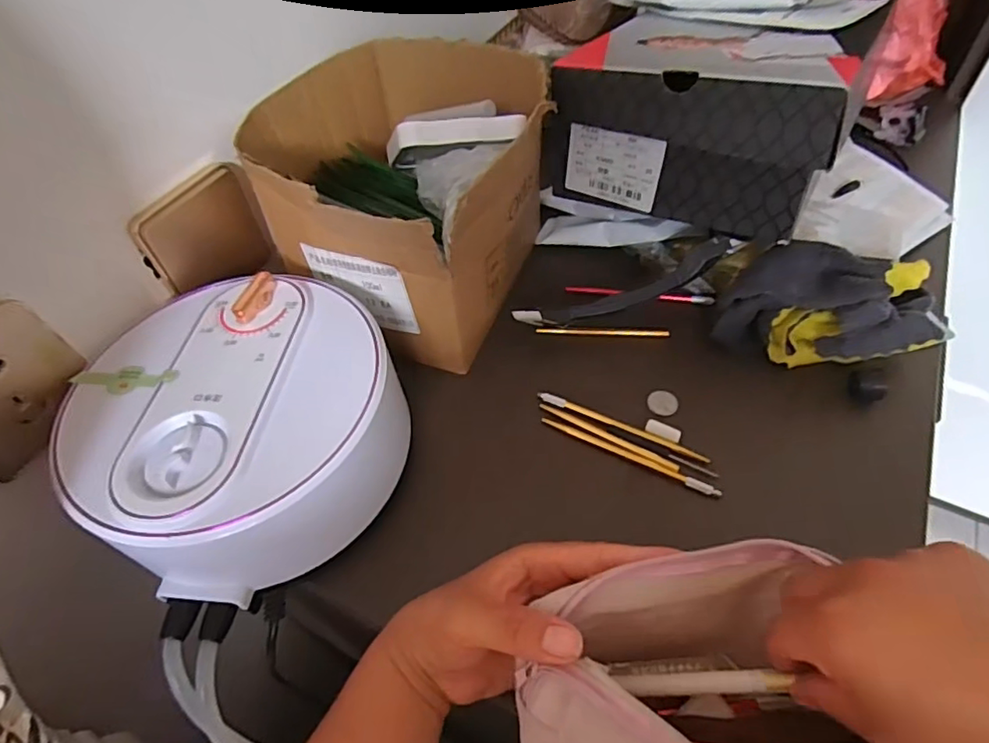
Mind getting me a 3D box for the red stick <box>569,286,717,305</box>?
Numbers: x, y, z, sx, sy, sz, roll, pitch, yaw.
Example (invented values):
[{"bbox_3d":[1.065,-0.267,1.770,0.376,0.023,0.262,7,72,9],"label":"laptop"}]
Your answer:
[{"bbox_3d":[0.127,-0.068,0.497,0.125,0.008,0.009,5,51,9],"label":"red stick"}]

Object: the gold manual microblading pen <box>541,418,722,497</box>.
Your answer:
[{"bbox_3d":[0.094,0.059,0.402,0.129,0.004,0.006,23,56,22],"label":"gold manual microblading pen"}]

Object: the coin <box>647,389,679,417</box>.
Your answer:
[{"bbox_3d":[0.128,0.023,0.428,0.021,0.004,0.023,-2,50,3],"label":"coin"}]

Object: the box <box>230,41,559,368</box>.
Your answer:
[{"bbox_3d":[-0.064,-0.146,0.466,0.203,0.150,0.225,21,55,21],"label":"box"}]

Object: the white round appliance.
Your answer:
[{"bbox_3d":[-0.165,0.025,0.375,0.191,0.081,0.197,-2,50,3],"label":"white round appliance"}]

